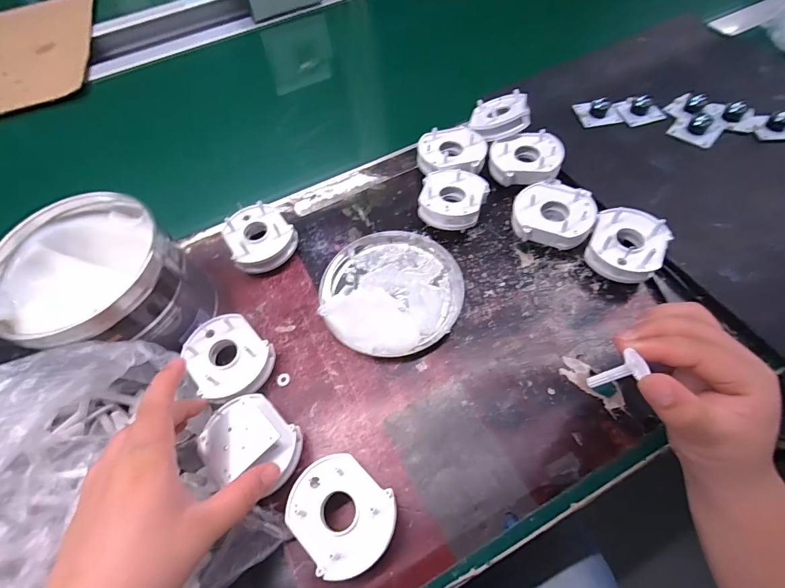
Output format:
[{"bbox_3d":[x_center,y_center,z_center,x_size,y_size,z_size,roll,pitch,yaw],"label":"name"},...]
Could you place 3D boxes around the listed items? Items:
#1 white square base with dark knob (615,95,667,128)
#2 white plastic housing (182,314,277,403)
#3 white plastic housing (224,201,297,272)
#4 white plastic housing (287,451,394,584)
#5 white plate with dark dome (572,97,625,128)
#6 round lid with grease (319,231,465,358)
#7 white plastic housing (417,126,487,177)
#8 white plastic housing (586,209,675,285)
[{"bbox_3d":[0.294,-0.221,0.455,0.047,0.018,0.040,-12,61,-3],"label":"white square base with dark knob"},{"bbox_3d":[-0.136,0.055,0.328,0.070,0.034,0.061,35,69,20],"label":"white plastic housing"},{"bbox_3d":[-0.132,-0.055,0.388,0.062,0.035,0.064,-37,65,-16],"label":"white plastic housing"},{"bbox_3d":[-0.035,0.150,0.268,0.071,0.028,0.060,33,68,19],"label":"white plastic housing"},{"bbox_3d":[0.246,-0.218,0.457,0.050,0.021,0.040,-7,61,0],"label":"white plate with dark dome"},{"bbox_3d":[-0.001,-0.006,0.358,0.126,0.023,0.125,-2,61,3],"label":"round lid with grease"},{"bbox_3d":[0.064,-0.149,0.425,0.071,0.037,0.060,-9,61,-1],"label":"white plastic housing"},{"bbox_3d":[0.209,-0.042,0.352,0.060,0.035,0.058,28,67,18],"label":"white plastic housing"}]

